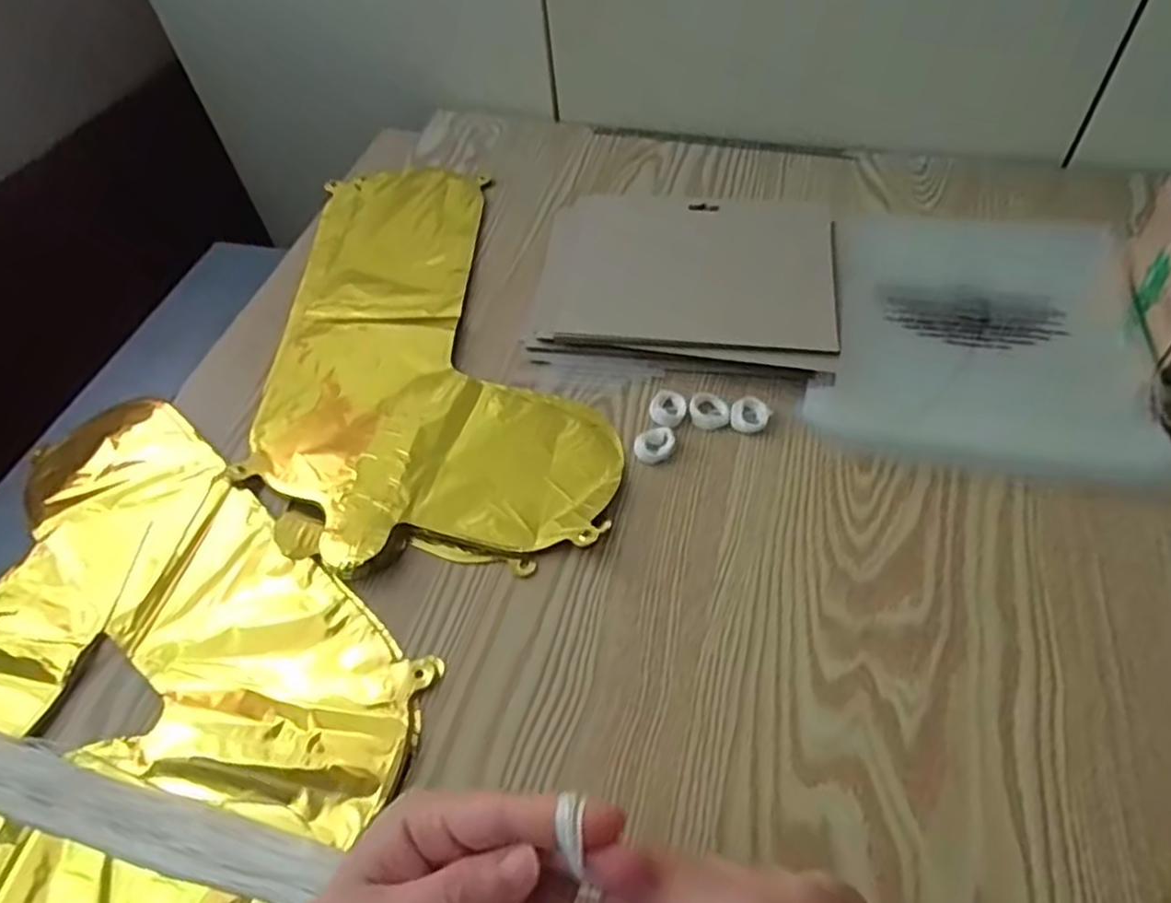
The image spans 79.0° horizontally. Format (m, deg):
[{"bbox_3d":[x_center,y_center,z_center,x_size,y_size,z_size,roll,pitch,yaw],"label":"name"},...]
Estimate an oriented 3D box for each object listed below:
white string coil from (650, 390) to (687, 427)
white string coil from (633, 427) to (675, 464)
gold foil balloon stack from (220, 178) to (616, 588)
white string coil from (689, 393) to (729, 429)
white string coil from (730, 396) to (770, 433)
[{"bbox_3d":[0.054,-0.028,0.468,0.023,0.006,0.028,12,54,14],"label":"white string coil"},{"bbox_3d":[0.044,-0.005,0.449,0.022,0.004,0.029,32,61,26],"label":"white string coil"},{"bbox_3d":[-0.108,-0.095,0.530,0.236,0.013,0.401,-4,52,2],"label":"gold foil balloon stack"},{"bbox_3d":[0.081,-0.026,0.464,0.025,0.007,0.025,-2,52,3],"label":"white string coil"},{"bbox_3d":[0.106,-0.024,0.459,0.024,0.007,0.026,-2,52,3],"label":"white string coil"}]

